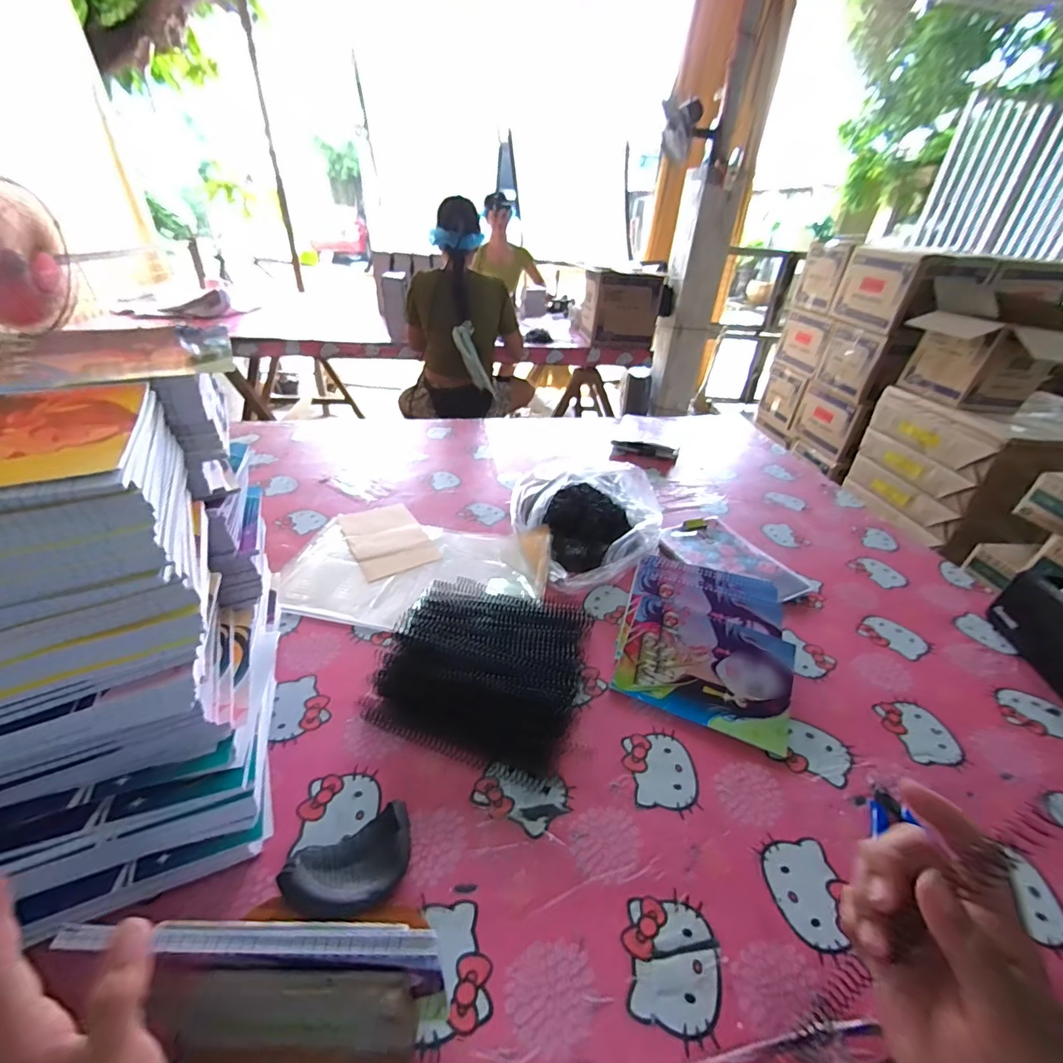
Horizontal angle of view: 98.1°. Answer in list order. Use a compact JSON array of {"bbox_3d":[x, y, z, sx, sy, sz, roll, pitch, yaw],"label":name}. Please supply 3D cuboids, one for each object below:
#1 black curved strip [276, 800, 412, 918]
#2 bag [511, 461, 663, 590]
[{"bbox_3d":[-0.149,0.285,0.387,0.103,0.029,0.064,-15,39,-26],"label":"black curved strip"},{"bbox_3d":[0.109,-0.031,0.807,0.247,0.099,0.264,-10,37,-21],"label":"bag"}]

